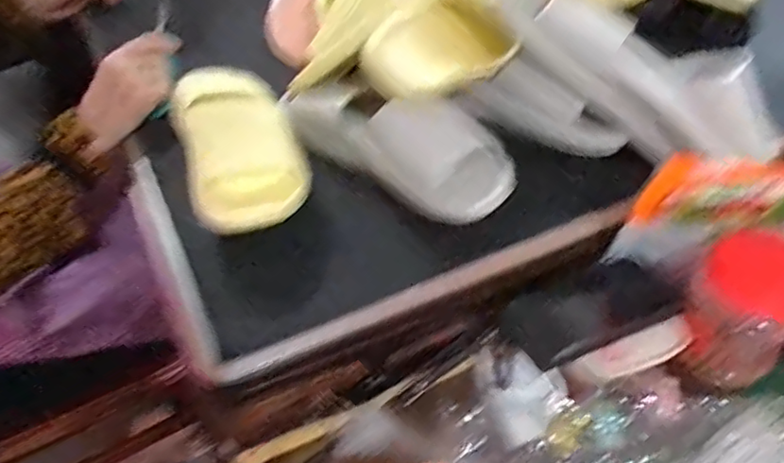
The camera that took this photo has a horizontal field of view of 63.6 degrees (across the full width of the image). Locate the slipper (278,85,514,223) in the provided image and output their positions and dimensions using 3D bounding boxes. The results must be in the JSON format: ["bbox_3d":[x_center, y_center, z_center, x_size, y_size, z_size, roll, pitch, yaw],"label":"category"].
[{"bbox_3d":[-0.008,-0.097,0.633,0.277,0.057,0.085,30,54,26],"label":"slipper"}]

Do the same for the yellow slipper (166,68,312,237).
[{"bbox_3d":[-0.162,-0.107,0.650,0.114,0.066,0.278,-18,49,-14],"label":"yellow slipper"}]

